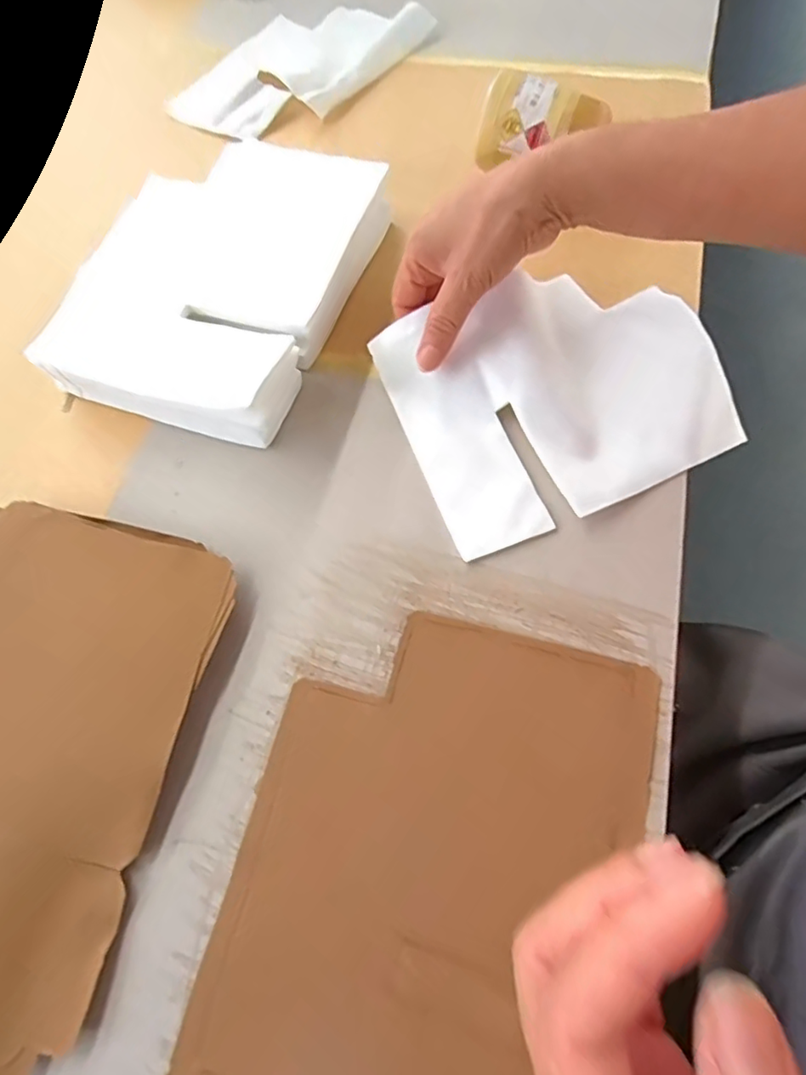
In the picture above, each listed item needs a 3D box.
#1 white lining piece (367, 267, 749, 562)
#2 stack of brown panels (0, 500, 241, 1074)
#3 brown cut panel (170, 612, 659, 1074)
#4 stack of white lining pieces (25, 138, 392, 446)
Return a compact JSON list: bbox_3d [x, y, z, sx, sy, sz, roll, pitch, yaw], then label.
[{"bbox_3d":[0.110,-0.101,0.381,0.223,0.041,0.169,-23,68,-6],"label":"white lining piece"},{"bbox_3d":[-0.243,0.105,0.315,0.235,0.032,0.265,12,68,9],"label":"stack of brown panels"},{"bbox_3d":[0.014,0.162,0.288,0.189,0.005,0.242,13,67,11],"label":"brown cut panel"},{"bbox_3d":[-0.133,-0.191,0.421,0.177,0.053,0.234,18,70,10],"label":"stack of white lining pieces"}]

